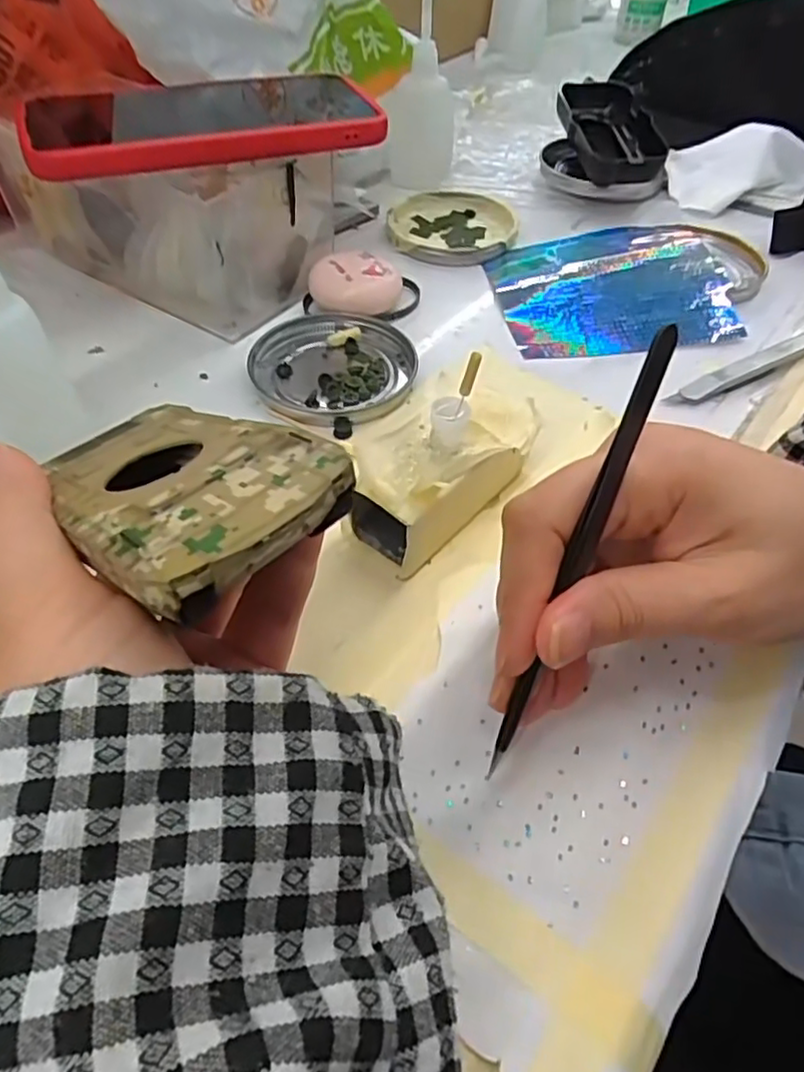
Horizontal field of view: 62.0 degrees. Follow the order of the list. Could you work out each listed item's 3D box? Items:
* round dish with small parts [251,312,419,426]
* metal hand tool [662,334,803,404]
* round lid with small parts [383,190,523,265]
[{"bbox_3d":[-0.034,-0.084,0.326,0.080,0.009,0.076,1,49,-1],"label":"round dish with small parts"},{"bbox_3d":[0.187,-0.091,0.337,0.137,0.011,0.013,-22,53,-20],"label":"metal hand tool"},{"bbox_3d":[0.032,-0.198,0.423,0.079,0.008,0.080,1,49,-1],"label":"round lid with small parts"}]

